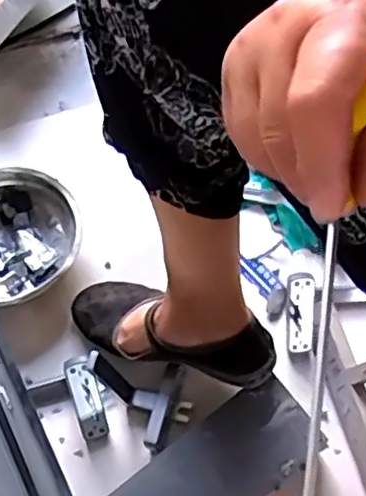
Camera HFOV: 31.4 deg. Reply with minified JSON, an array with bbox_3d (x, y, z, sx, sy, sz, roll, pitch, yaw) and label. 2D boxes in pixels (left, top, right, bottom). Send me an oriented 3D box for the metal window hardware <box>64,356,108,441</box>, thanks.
[{"bbox_3d":[-0.108,0.170,0.733,0.030,0.012,0.104,-15,111,-8],"label":"metal window hardware"}]

